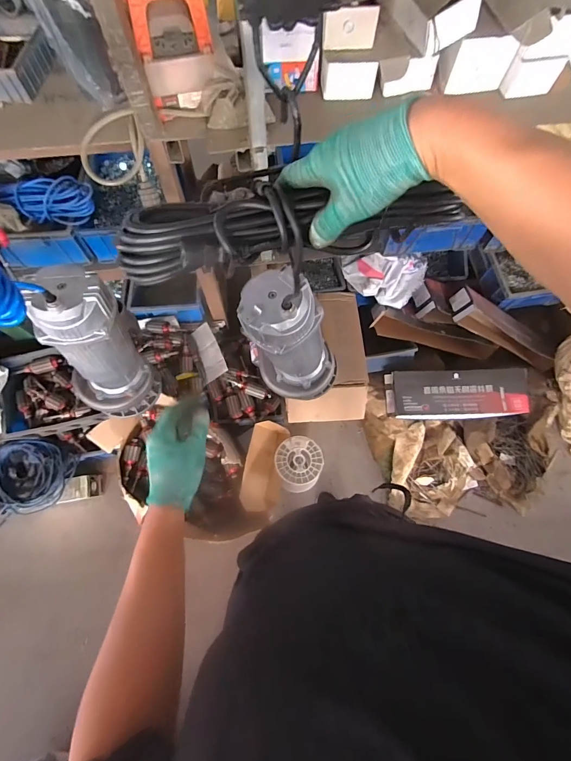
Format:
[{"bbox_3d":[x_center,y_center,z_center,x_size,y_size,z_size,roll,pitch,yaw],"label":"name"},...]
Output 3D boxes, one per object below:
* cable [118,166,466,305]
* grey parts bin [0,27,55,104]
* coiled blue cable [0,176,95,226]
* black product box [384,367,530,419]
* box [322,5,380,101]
[{"bbox_3d":[0.008,-0.154,0.345,0.332,0.066,0.089,-8,68,-3],"label":"cable"},{"bbox_3d":[-0.718,-0.816,0.886,0.196,0.062,0.234,4,67,1],"label":"grey parts bin"},{"bbox_3d":[-0.746,-0.561,1.069,0.322,0.072,0.139,2,67,0],"label":"coiled blue cable"},{"bbox_3d":[0.702,0.056,1.413,0.575,0.086,0.199,-2,90,-2],"label":"black product box"},{"bbox_3d":[0.151,-0.762,0.820,0.124,0.141,0.078,-11,68,-5],"label":"box"}]

